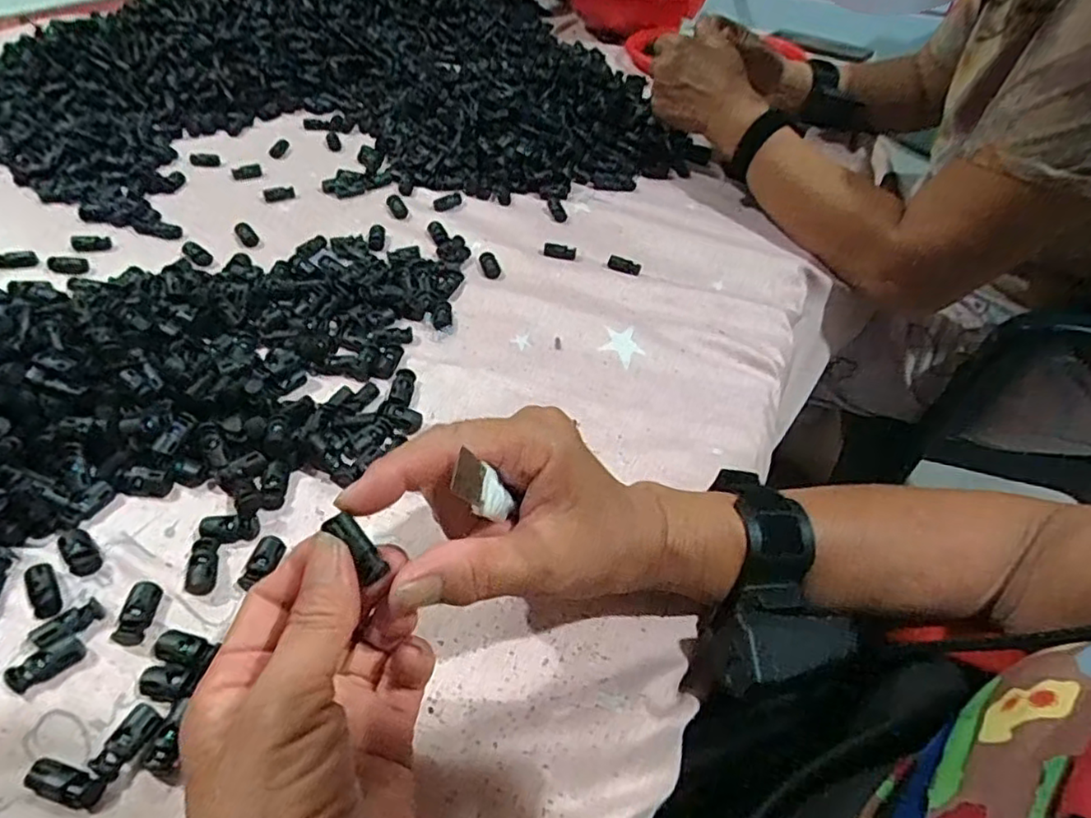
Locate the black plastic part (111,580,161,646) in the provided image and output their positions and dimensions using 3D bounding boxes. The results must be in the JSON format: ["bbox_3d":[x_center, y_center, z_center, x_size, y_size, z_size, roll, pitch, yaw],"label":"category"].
[{"bbox_3d":[-0.187,0.094,0.298,0.013,0.010,0.027,4,46,-2],"label":"black plastic part"}]

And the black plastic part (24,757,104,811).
[{"bbox_3d":[-0.185,0.144,0.248,0.028,0.009,0.012,15,47,8],"label":"black plastic part"}]

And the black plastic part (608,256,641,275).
[{"bbox_3d":[0.066,-0.122,0.550,0.028,0.004,0.016,17,47,11],"label":"black plastic part"}]

